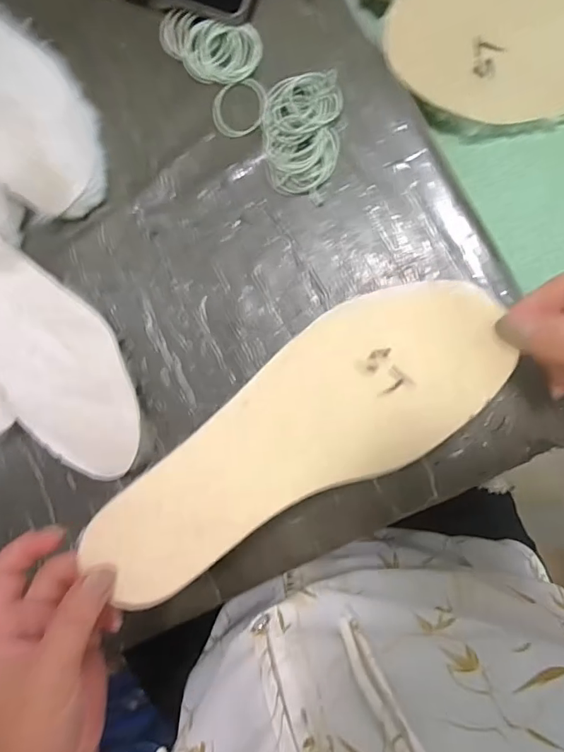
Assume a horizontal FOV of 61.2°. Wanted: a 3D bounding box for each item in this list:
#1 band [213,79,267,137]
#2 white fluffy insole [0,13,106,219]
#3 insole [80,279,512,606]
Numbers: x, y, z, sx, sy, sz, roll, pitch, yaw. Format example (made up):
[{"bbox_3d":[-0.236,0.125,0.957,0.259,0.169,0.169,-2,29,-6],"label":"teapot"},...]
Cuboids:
[{"bbox_3d":[-0.033,-0.206,0.366,0.043,0.004,0.042,0,90,14],"label":"band"},{"bbox_3d":[-0.235,-0.247,0.384,0.091,0.014,0.269,-36,85,2],"label":"white fluffy insole"},{"bbox_3d":[0.006,0.037,0.272,0.251,0.021,0.091,-34,85,3],"label":"insole"}]

